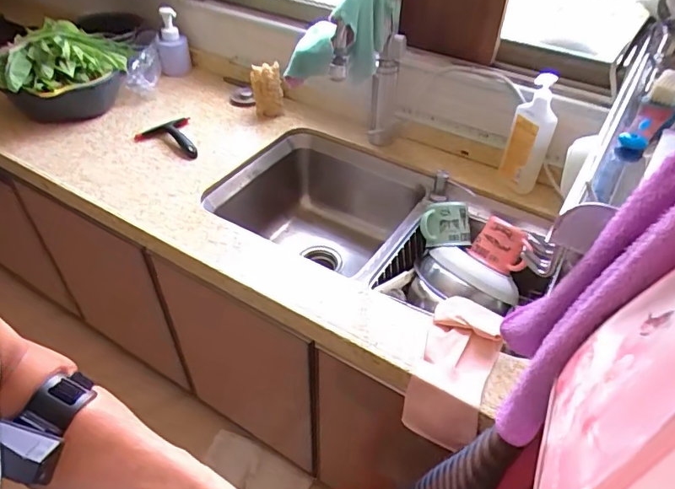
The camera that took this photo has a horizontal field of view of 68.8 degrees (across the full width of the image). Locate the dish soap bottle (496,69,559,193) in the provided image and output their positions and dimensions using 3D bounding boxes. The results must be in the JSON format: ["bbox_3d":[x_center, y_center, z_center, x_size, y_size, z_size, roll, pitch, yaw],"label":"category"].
[{"bbox_3d":[0.374,-0.204,0.967,0.078,0.240,0.082,18,46,16],"label":"dish soap bottle"}]

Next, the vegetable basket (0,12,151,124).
[{"bbox_3d":[-0.651,-0.457,1.244,0.406,0.166,0.268,-27,51,-27],"label":"vegetable basket"}]

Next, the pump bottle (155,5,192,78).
[{"bbox_3d":[-0.469,-0.575,1.389,0.086,0.168,0.081,-10,46,-13],"label":"pump bottle"}]

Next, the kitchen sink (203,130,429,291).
[{"bbox_3d":[-0.043,-0.031,1.127,0.463,0.230,0.379,24,48,22],"label":"kitchen sink"}]

